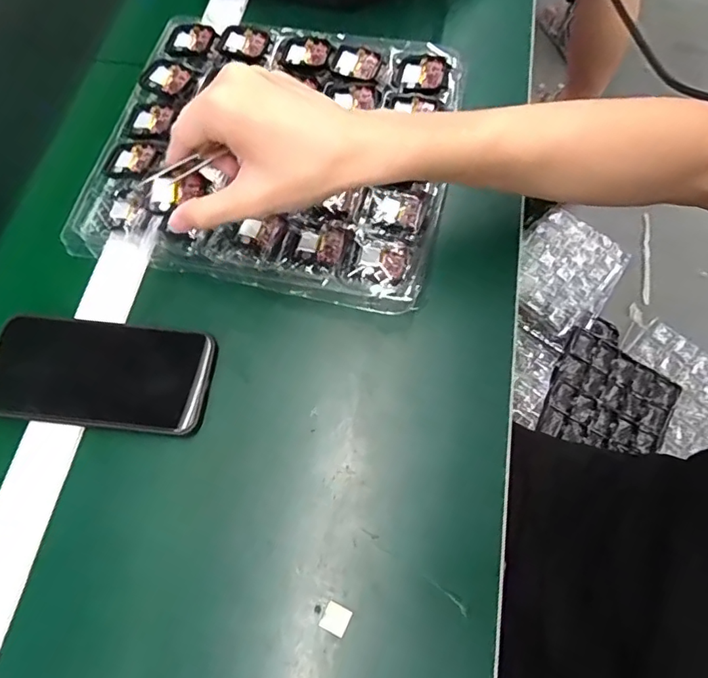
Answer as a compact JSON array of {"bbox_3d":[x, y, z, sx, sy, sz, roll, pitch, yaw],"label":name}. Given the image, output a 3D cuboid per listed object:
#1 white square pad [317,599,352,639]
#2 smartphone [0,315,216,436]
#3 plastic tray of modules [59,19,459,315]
[{"bbox_3d":[-0.011,0.172,0.323,0.016,0.004,0.016,22,69,12],"label":"white square pad"},{"bbox_3d":[-0.185,0.024,0.380,0.157,0.010,0.078,8,69,-3],"label":"smartphone"},{"bbox_3d":[-0.067,-0.168,0.452,0.287,0.025,0.266,11,67,8],"label":"plastic tray of modules"}]

